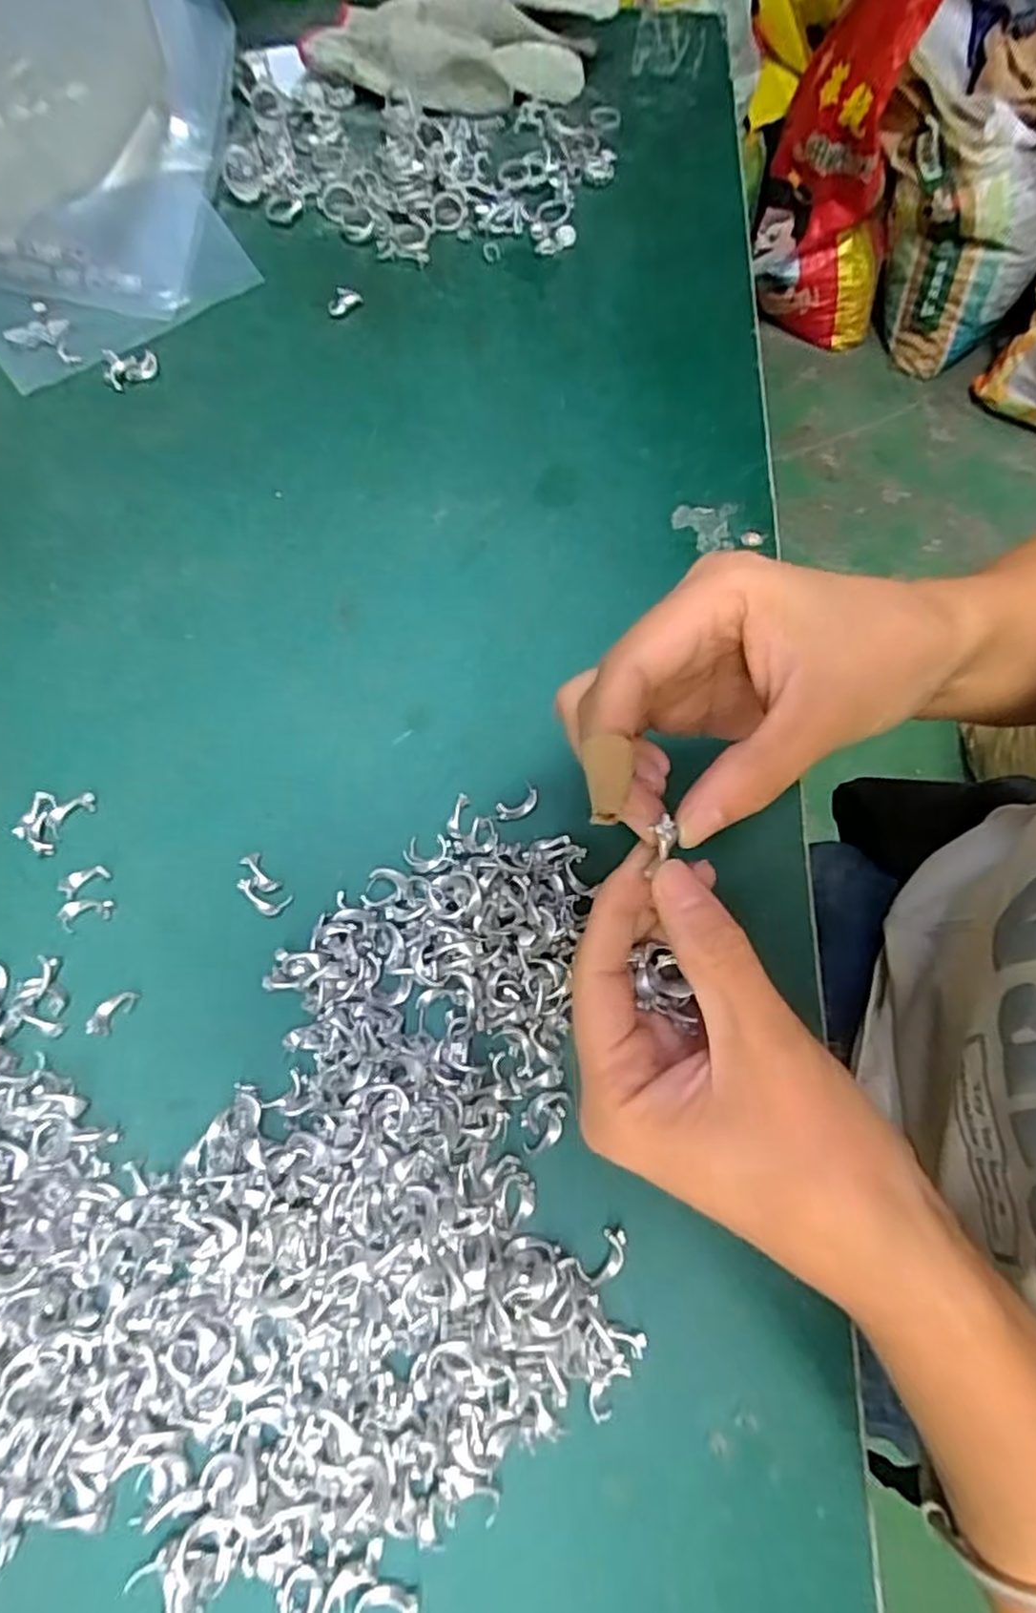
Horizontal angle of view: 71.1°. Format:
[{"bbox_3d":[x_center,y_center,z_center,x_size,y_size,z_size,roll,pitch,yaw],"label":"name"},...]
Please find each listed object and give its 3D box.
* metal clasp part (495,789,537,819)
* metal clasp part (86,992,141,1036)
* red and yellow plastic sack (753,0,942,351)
[{"bbox_3d":[0.000,0.000,0.308,0.018,0.004,0.009,-19,71,-9],"label":"metal clasp part"},{"bbox_3d":[-0.155,0.078,0.276,0.010,0.004,0.020,40,73,12],"label":"metal clasp part"},{"bbox_3d":[0.609,-1.162,1.299,0.266,0.592,0.183,6,68,-1],"label":"red and yellow plastic sack"}]

